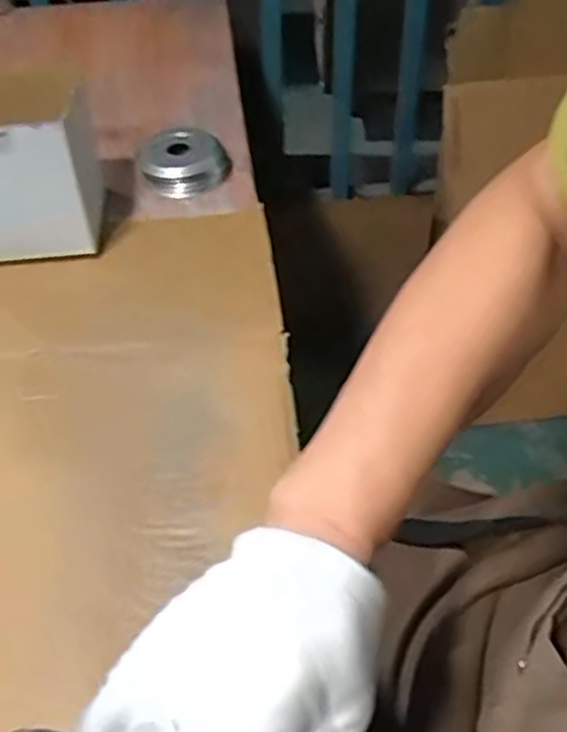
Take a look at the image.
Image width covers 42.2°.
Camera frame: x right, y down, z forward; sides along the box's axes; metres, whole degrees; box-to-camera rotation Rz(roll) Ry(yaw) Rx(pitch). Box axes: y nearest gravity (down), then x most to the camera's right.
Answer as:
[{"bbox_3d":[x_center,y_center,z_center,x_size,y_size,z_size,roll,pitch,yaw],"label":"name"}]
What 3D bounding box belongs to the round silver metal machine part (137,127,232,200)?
[{"bbox_3d":[-0.103,-0.209,0.746,0.087,0.032,0.078,-12,46,-15],"label":"round silver metal machine part"}]

